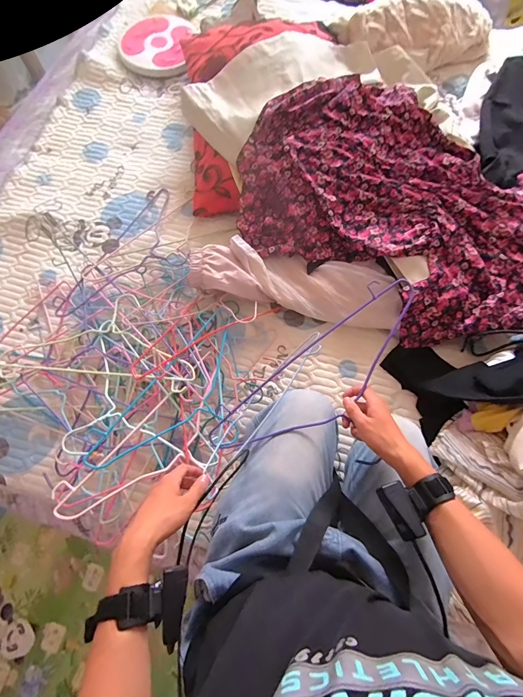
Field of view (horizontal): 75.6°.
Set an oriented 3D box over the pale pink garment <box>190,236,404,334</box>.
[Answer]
[{"bbox_3d":[0.079,-0.159,0.769,0.465,0.079,0.139,10,70,4],"label":"pale pink garment"}]

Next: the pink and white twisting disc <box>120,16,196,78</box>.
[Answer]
[{"bbox_3d":[-0.345,-0.999,1.108,0.221,0.031,0.241,0,70,1],"label":"pink and white twisting disc"}]

